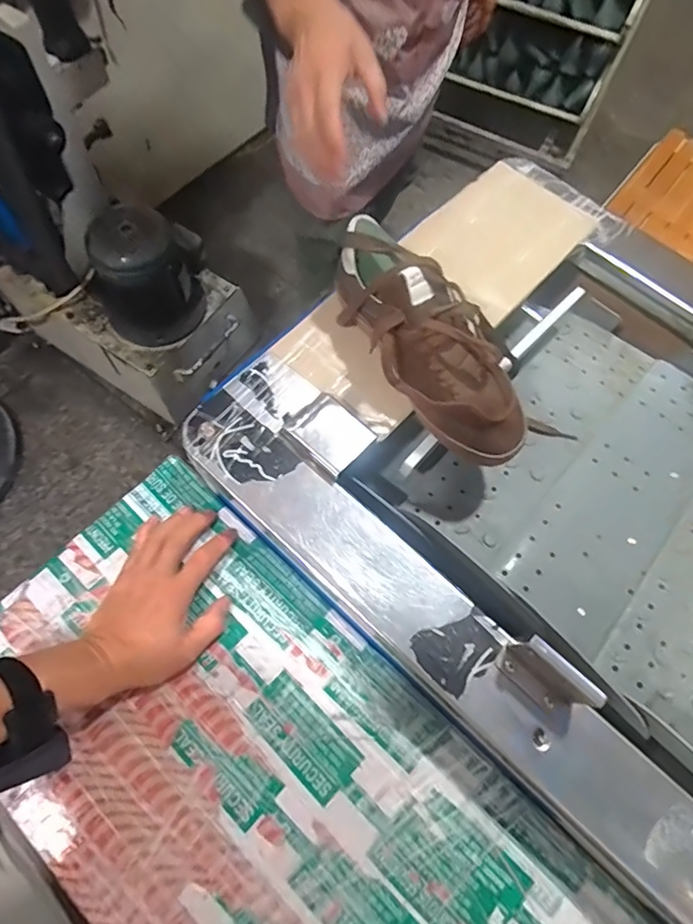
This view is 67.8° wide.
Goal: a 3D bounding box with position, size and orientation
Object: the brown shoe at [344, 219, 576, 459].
[{"bbox_3d":[0.077,-0.110,0.500,0.093,0.116,0.258,-34,74,-16],"label":"brown shoe"}]

